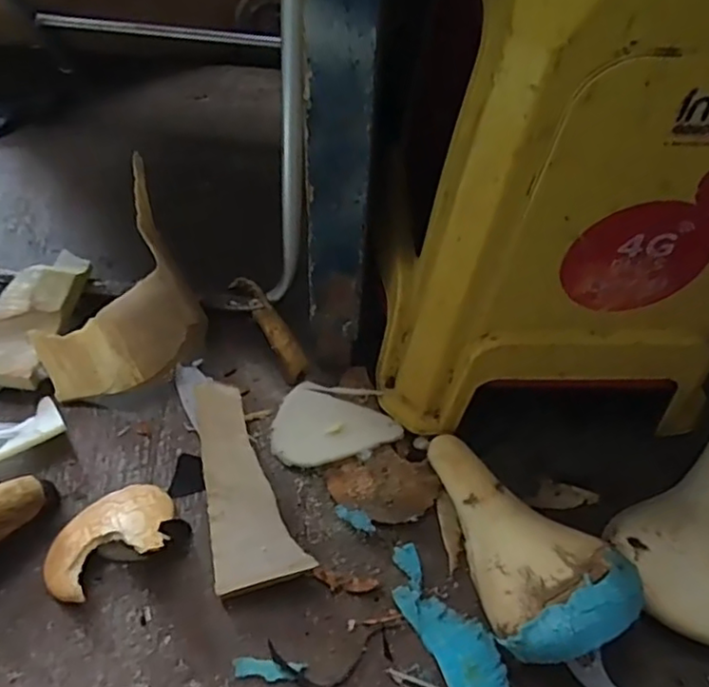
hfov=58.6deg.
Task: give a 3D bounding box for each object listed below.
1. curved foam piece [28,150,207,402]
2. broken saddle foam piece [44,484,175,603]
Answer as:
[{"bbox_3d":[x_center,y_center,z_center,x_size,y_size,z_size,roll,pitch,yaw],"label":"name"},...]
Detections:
[{"bbox_3d":[-0.280,-0.062,0.730,0.177,0.095,0.245,-17,59,-16],"label":"curved foam piece"},{"bbox_3d":[-0.235,0.178,0.599,0.124,0.046,0.088,-25,61,-20],"label":"broken saddle foam piece"}]

